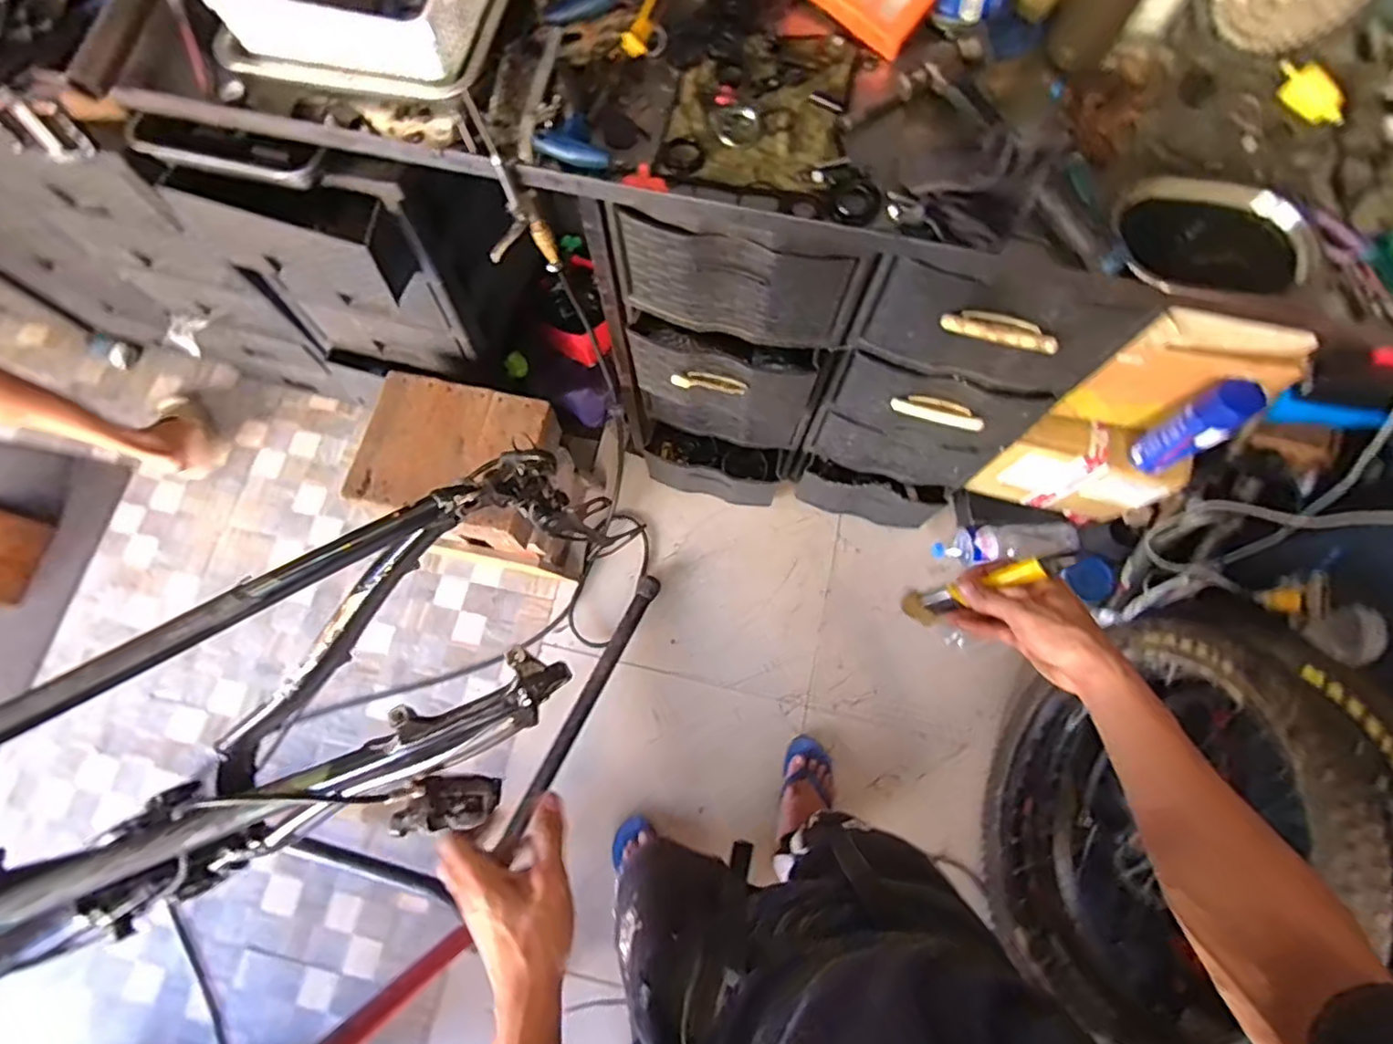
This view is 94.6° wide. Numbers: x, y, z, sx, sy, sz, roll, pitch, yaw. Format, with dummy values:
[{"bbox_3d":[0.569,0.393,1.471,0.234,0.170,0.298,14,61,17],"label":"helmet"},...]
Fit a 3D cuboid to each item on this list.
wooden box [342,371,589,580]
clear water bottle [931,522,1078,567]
[{"bbox_3d":[-0.435,-0.075,1.310,0.315,0.391,0.247,13,75,3],"label":"wooden box"},{"bbox_3d":[0.682,0.053,1.444,0.306,0.103,0.091,-7,74,-2],"label":"clear water bottle"}]

